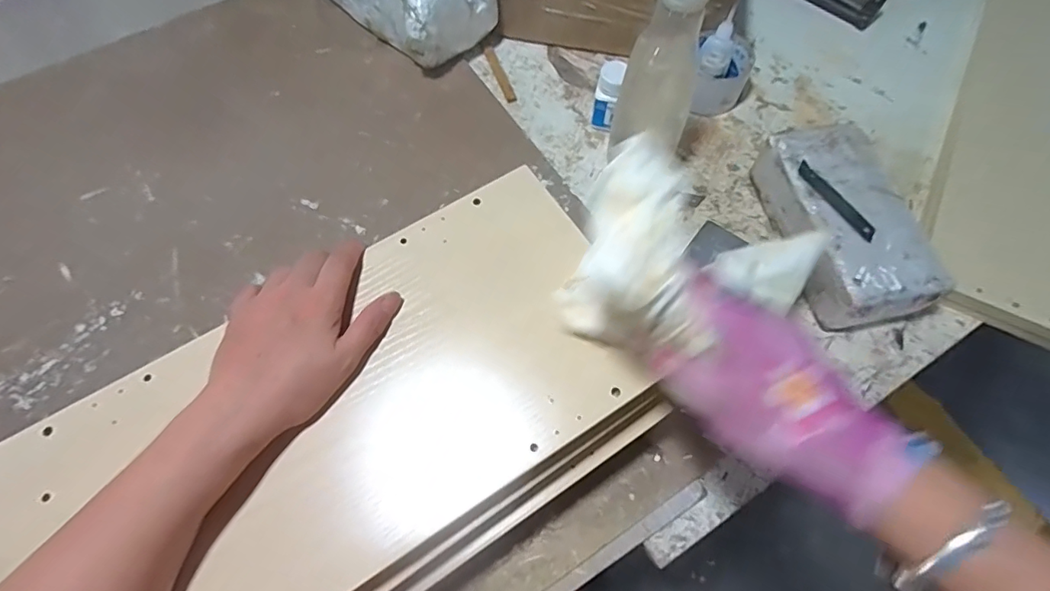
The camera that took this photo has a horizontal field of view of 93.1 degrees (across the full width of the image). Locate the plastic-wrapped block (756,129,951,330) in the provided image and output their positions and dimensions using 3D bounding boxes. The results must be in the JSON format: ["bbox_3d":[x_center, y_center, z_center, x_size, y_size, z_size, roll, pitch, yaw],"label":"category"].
[{"bbox_3d":[0.321,-0.072,0.512,0.103,0.069,0.205,-11,67,-4],"label":"plastic-wrapped block"}]

